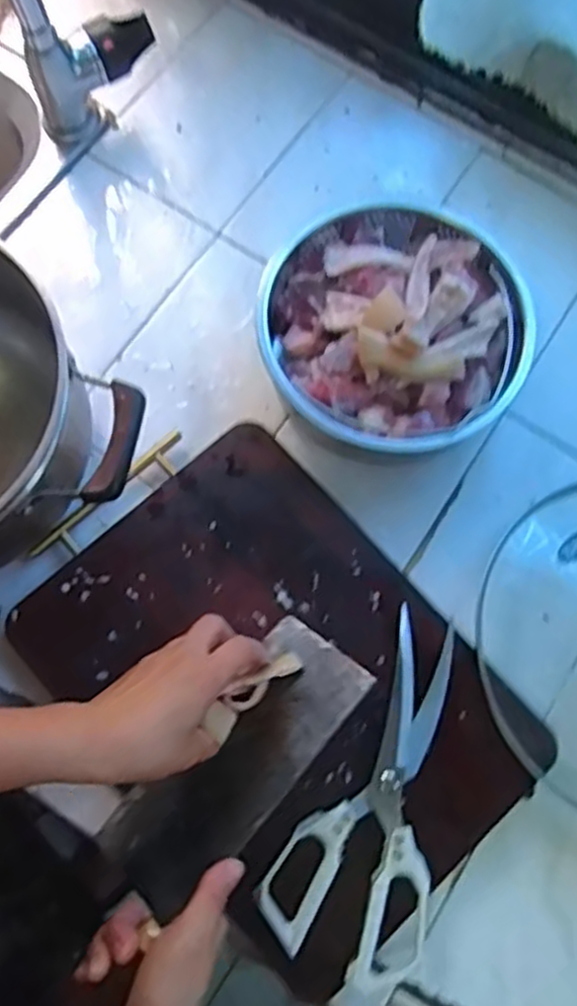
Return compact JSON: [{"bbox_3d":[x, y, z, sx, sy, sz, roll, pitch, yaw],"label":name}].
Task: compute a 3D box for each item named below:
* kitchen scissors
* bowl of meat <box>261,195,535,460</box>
[{"bbox_3d":[0.067,0.200,0.520,0.109,0.008,0.231,22,75,5],"label":"kitchen scissors"},{"bbox_3d":[0.085,-0.140,0.605,0.203,0.083,0.201,0,74,-1],"label":"bowl of meat"}]

